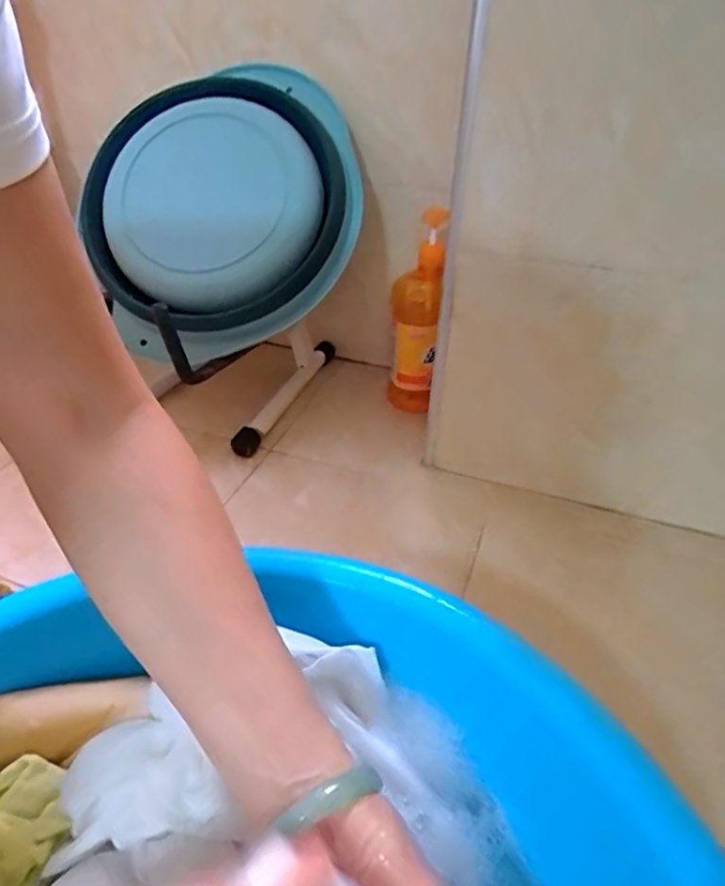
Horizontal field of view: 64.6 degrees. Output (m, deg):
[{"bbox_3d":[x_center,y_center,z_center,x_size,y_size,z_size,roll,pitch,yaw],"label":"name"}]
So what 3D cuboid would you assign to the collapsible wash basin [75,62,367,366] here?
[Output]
[{"bbox_3d":[-0.181,-0.314,0.734,0.364,0.047,0.358,-1,83,10],"label":"collapsible wash basin"}]

